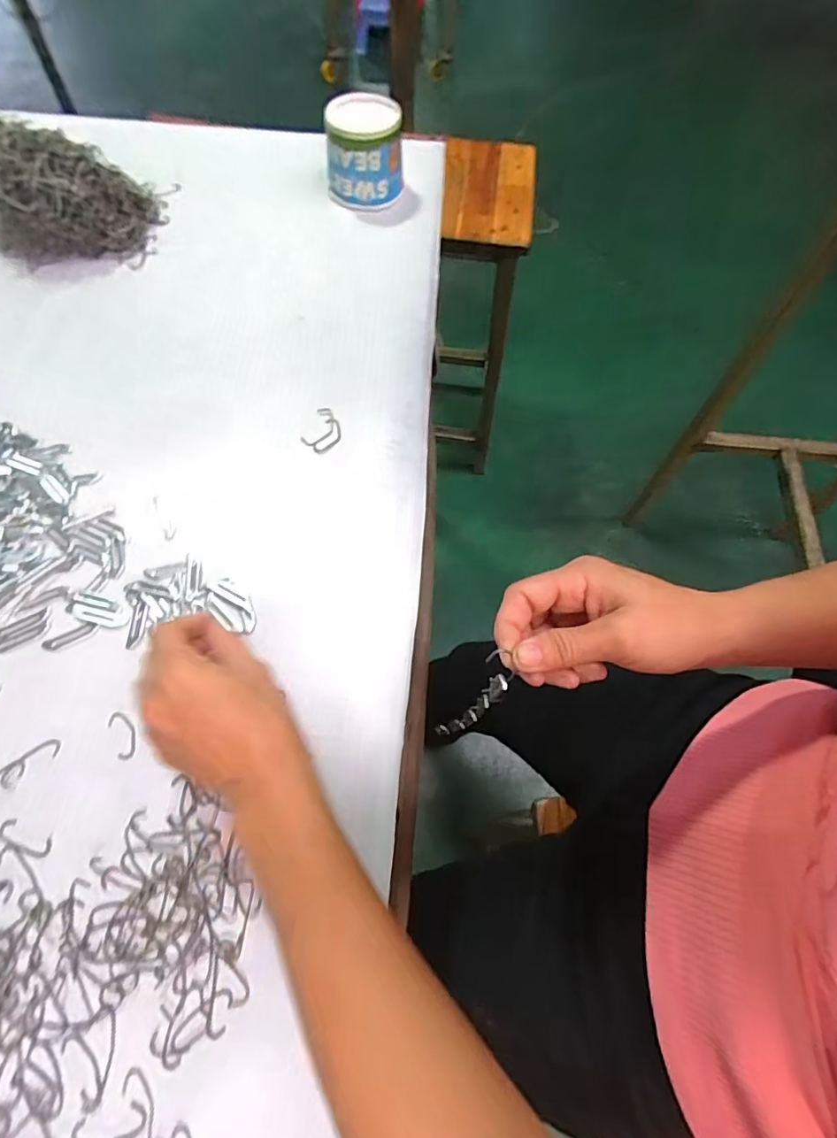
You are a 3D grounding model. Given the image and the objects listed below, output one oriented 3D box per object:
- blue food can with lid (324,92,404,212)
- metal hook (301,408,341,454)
[{"bbox_3d":[-0.061,-0.463,0.598,0.082,0.081,0.081,-3,64,-3],"label":"blue food can with lid"},{"bbox_3d":[-0.083,-0.121,0.474,0.030,0.006,0.042,24,66,10],"label":"metal hook"}]

